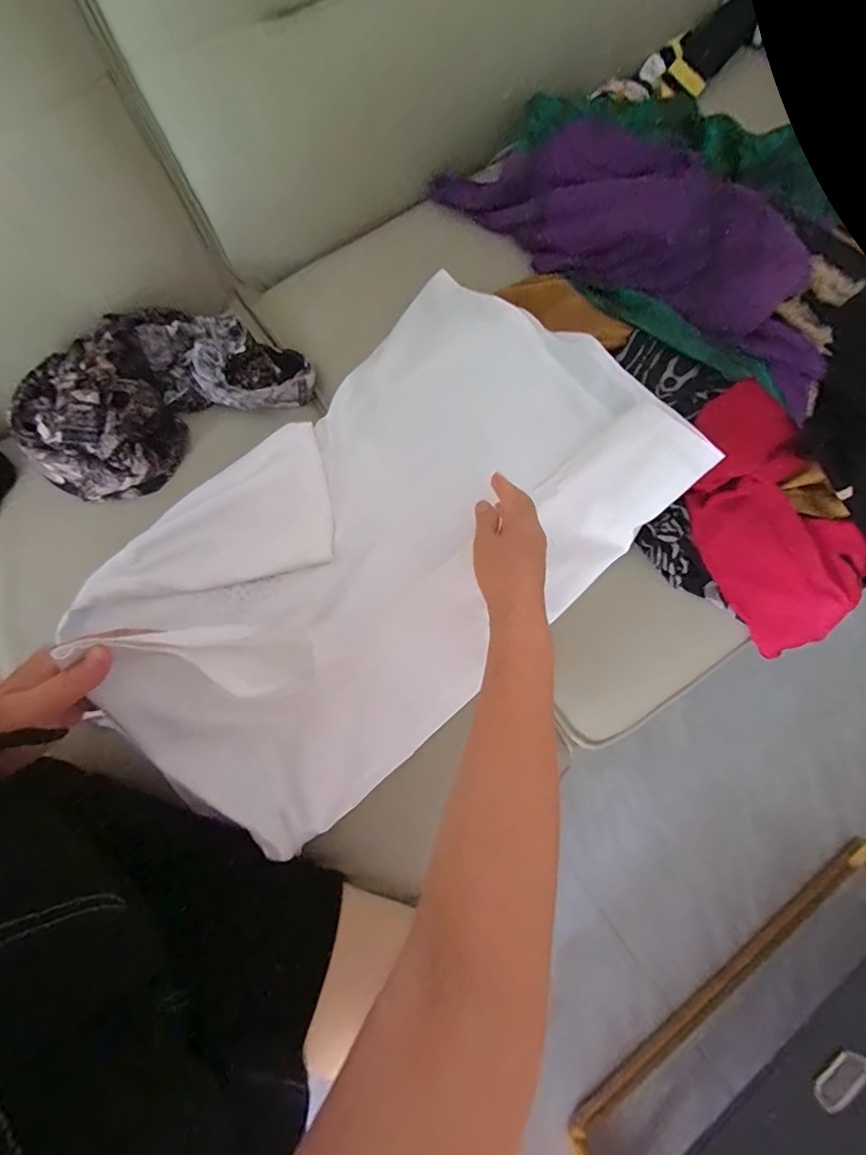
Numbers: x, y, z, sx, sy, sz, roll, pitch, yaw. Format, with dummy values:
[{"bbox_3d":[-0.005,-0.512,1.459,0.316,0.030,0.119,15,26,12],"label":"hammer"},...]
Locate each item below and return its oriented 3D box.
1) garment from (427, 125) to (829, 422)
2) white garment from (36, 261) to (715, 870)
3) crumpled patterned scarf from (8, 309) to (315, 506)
[{"bbox_3d":[0.230,-0.383,0.523,0.147,0.086,0.489,-41,69,-10],"label":"garment"},{"bbox_3d":[-0.040,-0.070,0.456,0.526,0.140,0.350,-40,81,-10],"label":"white garment"},{"bbox_3d":[-0.300,-0.215,0.514,0.286,0.094,0.168,-37,81,-9],"label":"crumpled patterned scarf"}]

